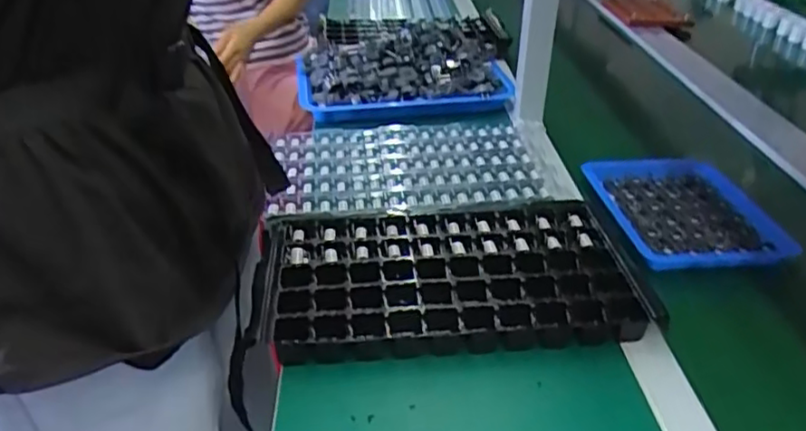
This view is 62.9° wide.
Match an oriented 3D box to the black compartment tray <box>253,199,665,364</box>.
[{"bbox_3d":[0.042,0.054,0.640,0.352,0.043,0.211,-2,26,-8],"label":"black compartment tray"}]

